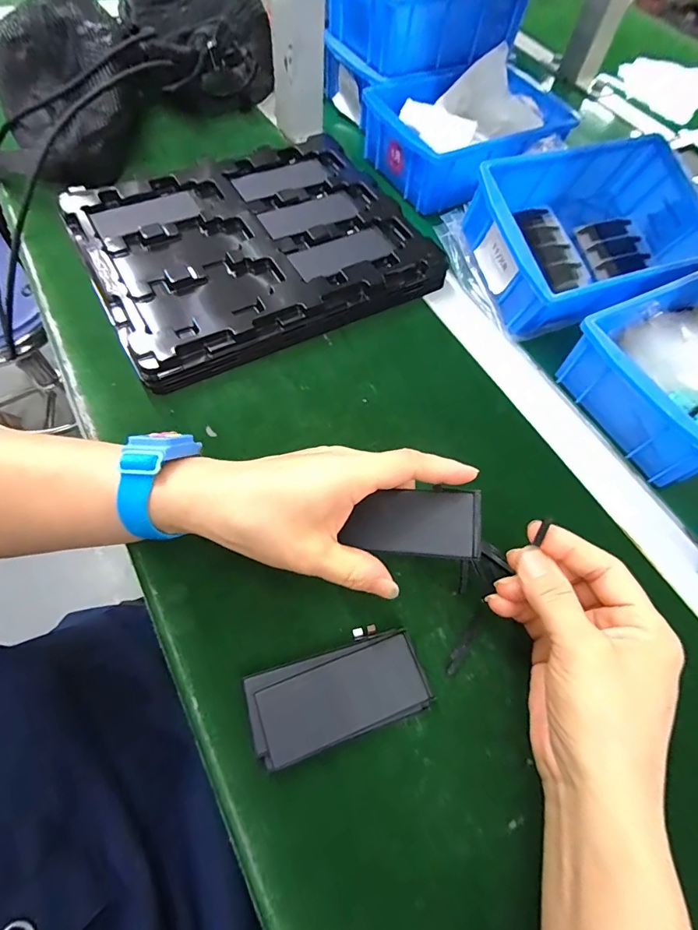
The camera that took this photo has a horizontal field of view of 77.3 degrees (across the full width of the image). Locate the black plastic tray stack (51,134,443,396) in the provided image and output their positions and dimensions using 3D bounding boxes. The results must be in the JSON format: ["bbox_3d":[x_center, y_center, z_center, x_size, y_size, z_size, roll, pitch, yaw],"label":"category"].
[{"bbox_3d":[-0.082,-0.200,0.390,0.272,0.034,0.212,-27,70,-14],"label":"black plastic tray stack"}]

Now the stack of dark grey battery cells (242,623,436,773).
[{"bbox_3d":[-0.006,0.126,0.243,0.096,0.011,0.049,-16,68,-10],"label":"stack of dark grey battery cells"}]

